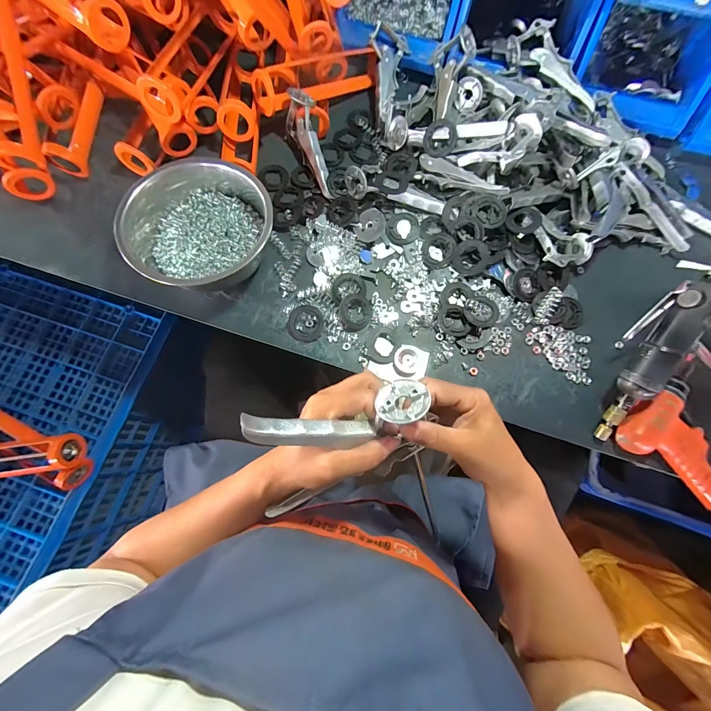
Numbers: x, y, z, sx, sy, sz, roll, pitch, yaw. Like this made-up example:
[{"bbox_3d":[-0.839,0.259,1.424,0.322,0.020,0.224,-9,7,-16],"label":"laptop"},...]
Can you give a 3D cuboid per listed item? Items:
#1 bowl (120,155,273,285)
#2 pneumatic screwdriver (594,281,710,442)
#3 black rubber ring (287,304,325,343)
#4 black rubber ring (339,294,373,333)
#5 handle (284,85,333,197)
[{"bbox_3d":[-0.200,-0.163,0.433,0.180,0.080,0.177,0,74,-2],"label":"bowl"},{"bbox_3d":[0.342,0.010,0.386,0.041,0.055,0.206,20,108,5],"label":"pneumatic screwdriver"},{"bbox_3d":[-0.066,-0.042,0.436,0.049,0.007,0.049,0,95,3],"label":"black rubber ring"},{"bbox_3d":[0.002,-0.059,0.444,0.047,0.011,0.047,-23,91,-17],"label":"black rubber ring"},{"bbox_3d":[-0.066,-0.314,0.504,0.047,0.057,0.166,-20,87,-8],"label":"handle"}]

